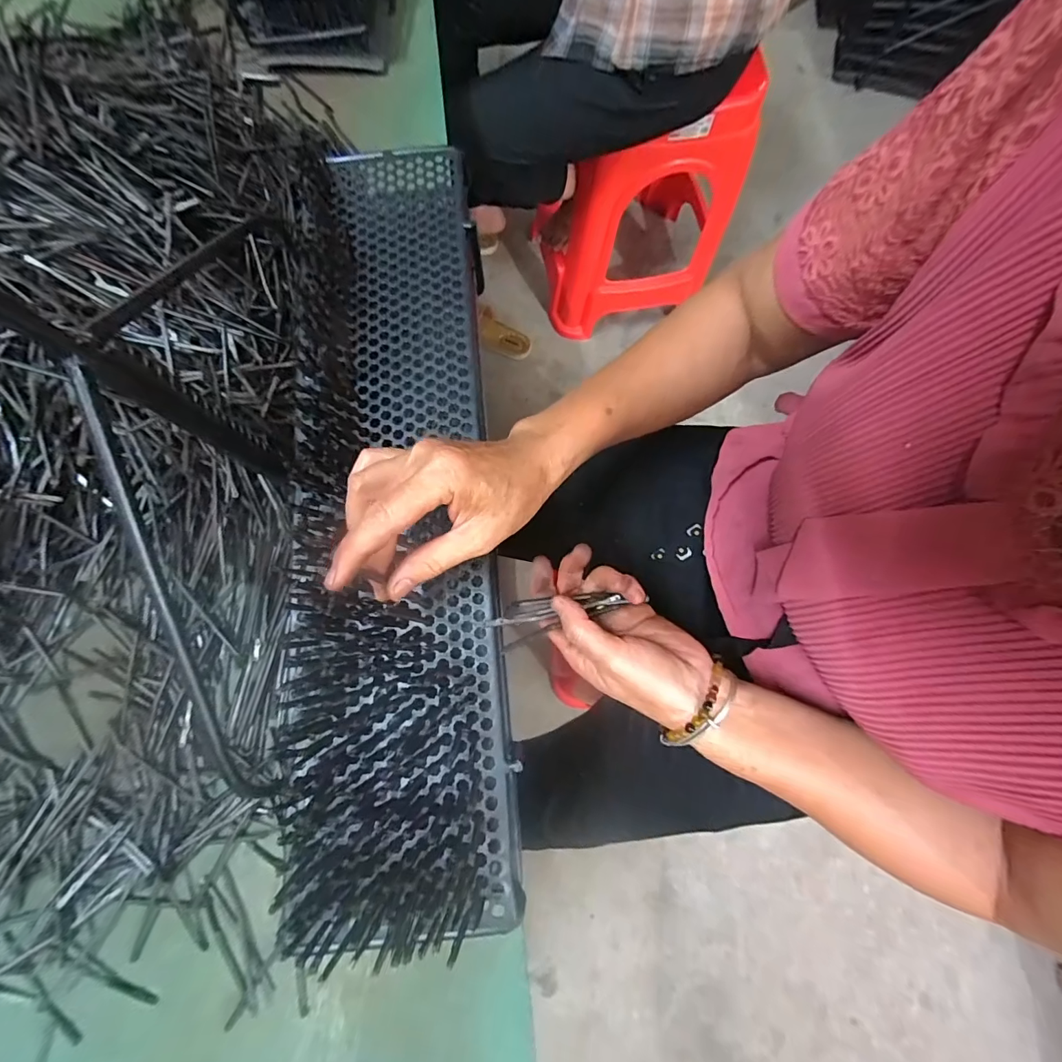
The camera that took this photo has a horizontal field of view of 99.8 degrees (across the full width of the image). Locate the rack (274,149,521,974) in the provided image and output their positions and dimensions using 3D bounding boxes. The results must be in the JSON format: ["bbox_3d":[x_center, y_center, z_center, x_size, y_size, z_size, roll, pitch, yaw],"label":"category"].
[{"bbox_3d":[-0.101,-0.048,0.324,0.143,0.036,0.581,-4,76,-2],"label":"rack"}]

